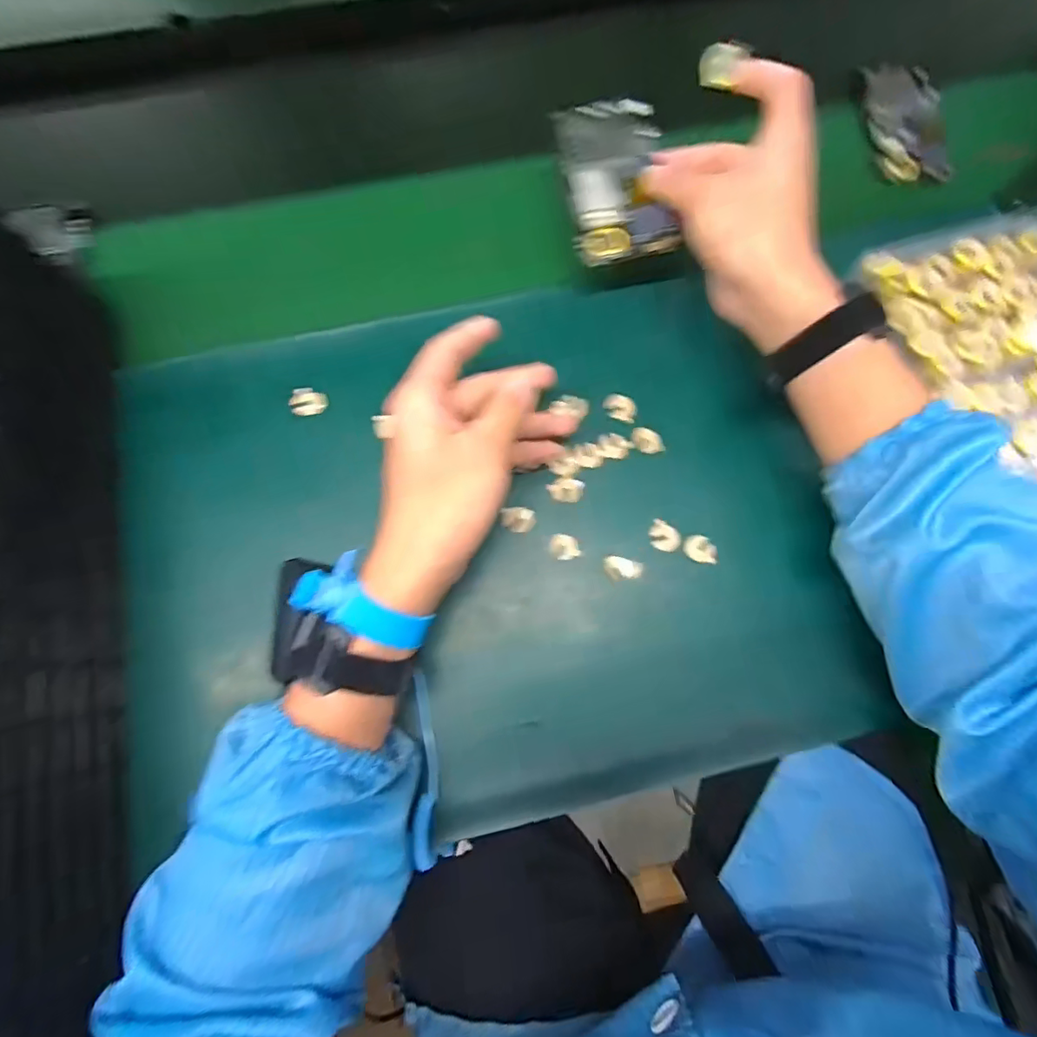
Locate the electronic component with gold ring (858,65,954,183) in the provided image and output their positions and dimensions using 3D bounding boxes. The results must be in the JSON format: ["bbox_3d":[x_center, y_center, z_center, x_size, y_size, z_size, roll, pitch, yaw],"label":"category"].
[{"bbox_3d":[0.350,-0.367,0.511,0.066,0.023,0.143,0,73,-1],"label":"electronic component with gold ring"}]

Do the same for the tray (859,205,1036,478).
[{"bbox_3d":[0.328,-0.116,0.363,0.151,0.018,0.179,-17,74,-6],"label":"tray"}]

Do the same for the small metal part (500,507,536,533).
[{"bbox_3d":[0.000,0.001,0.375,0.022,0.006,0.017,-5,73,-2],"label":"small metal part"}]

